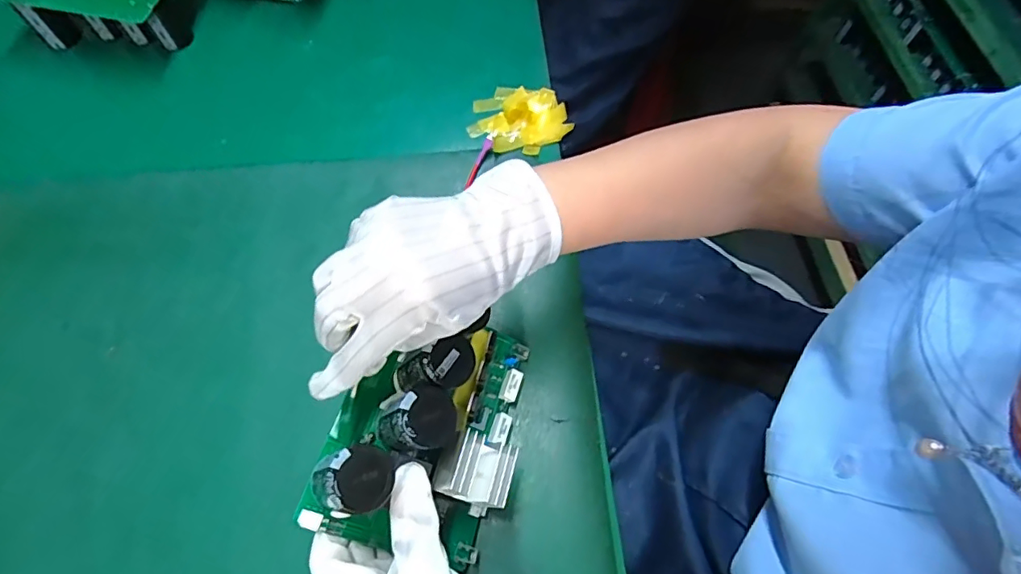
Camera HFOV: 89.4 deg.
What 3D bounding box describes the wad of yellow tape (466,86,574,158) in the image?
[{"bbox_3d":[0.008,-0.164,0.484,0.086,0.022,0.087,1,65,-1],"label":"wad of yellow tape"}]

